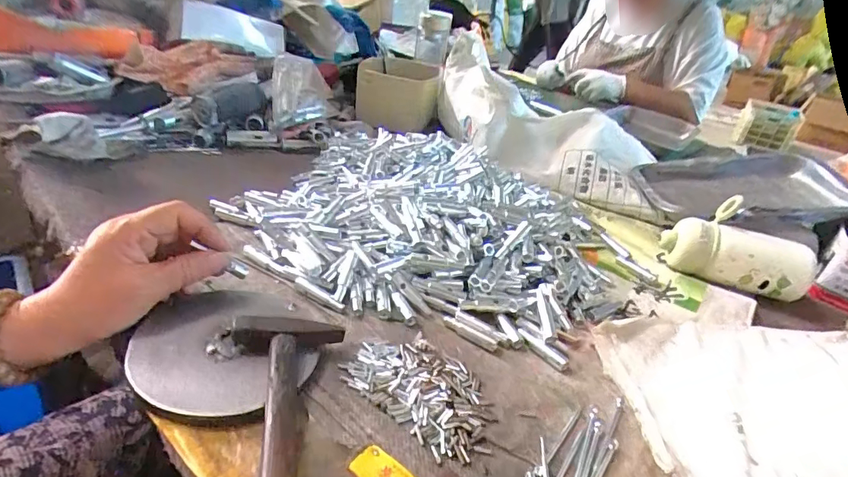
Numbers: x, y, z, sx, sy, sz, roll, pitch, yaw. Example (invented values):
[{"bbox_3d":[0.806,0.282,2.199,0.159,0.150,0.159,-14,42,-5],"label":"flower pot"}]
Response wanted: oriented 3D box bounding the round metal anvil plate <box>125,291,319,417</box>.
[{"bbox_3d":[-0.142,0.077,0.340,0.120,0.024,0.125,7,32,-4],"label":"round metal anvil plate"}]

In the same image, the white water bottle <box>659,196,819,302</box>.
[{"bbox_3d":[0.361,0.015,0.539,0.151,0.074,0.062,16,31,11],"label":"white water bottle"}]

